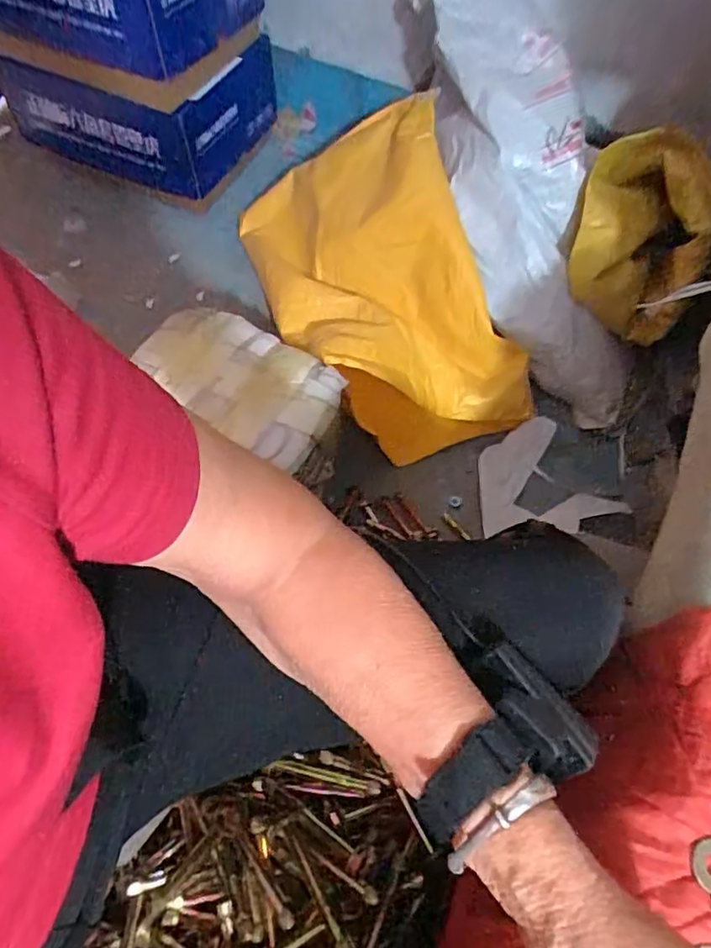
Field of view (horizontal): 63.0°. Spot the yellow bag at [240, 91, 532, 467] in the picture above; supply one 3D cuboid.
[{"bbox_3d":[0.028,-0.305,0.891,0.303,0.198,0.543,-22,66,-10],"label":"yellow bag"}]

